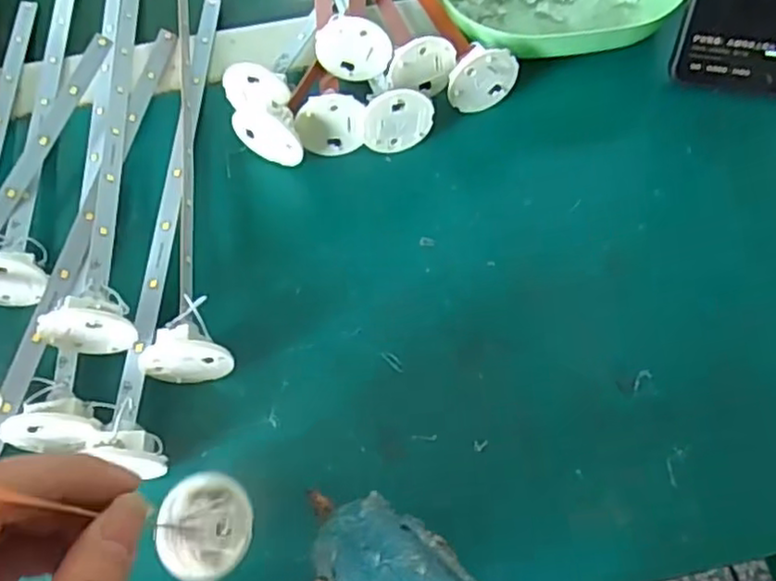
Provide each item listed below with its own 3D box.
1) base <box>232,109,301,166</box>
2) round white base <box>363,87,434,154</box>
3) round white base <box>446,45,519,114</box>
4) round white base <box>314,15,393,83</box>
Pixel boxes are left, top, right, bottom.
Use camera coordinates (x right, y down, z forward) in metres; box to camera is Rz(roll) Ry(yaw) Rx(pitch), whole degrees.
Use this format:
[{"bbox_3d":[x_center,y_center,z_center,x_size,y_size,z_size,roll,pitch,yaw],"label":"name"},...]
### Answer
[{"bbox_3d":[-0.061,-0.077,0.355,0.040,0.034,0.007,25,67,13],"label":"base"},{"bbox_3d":[0.005,-0.088,0.359,0.037,0.035,0.012,-14,64,-6],"label":"round white base"},{"bbox_3d":[0.050,-0.114,0.369,0.038,0.036,0.015,-28,66,-12],"label":"round white base"},{"bbox_3d":[-0.018,-0.127,0.363,0.038,0.035,0.006,17,48,-14],"label":"round white base"}]

